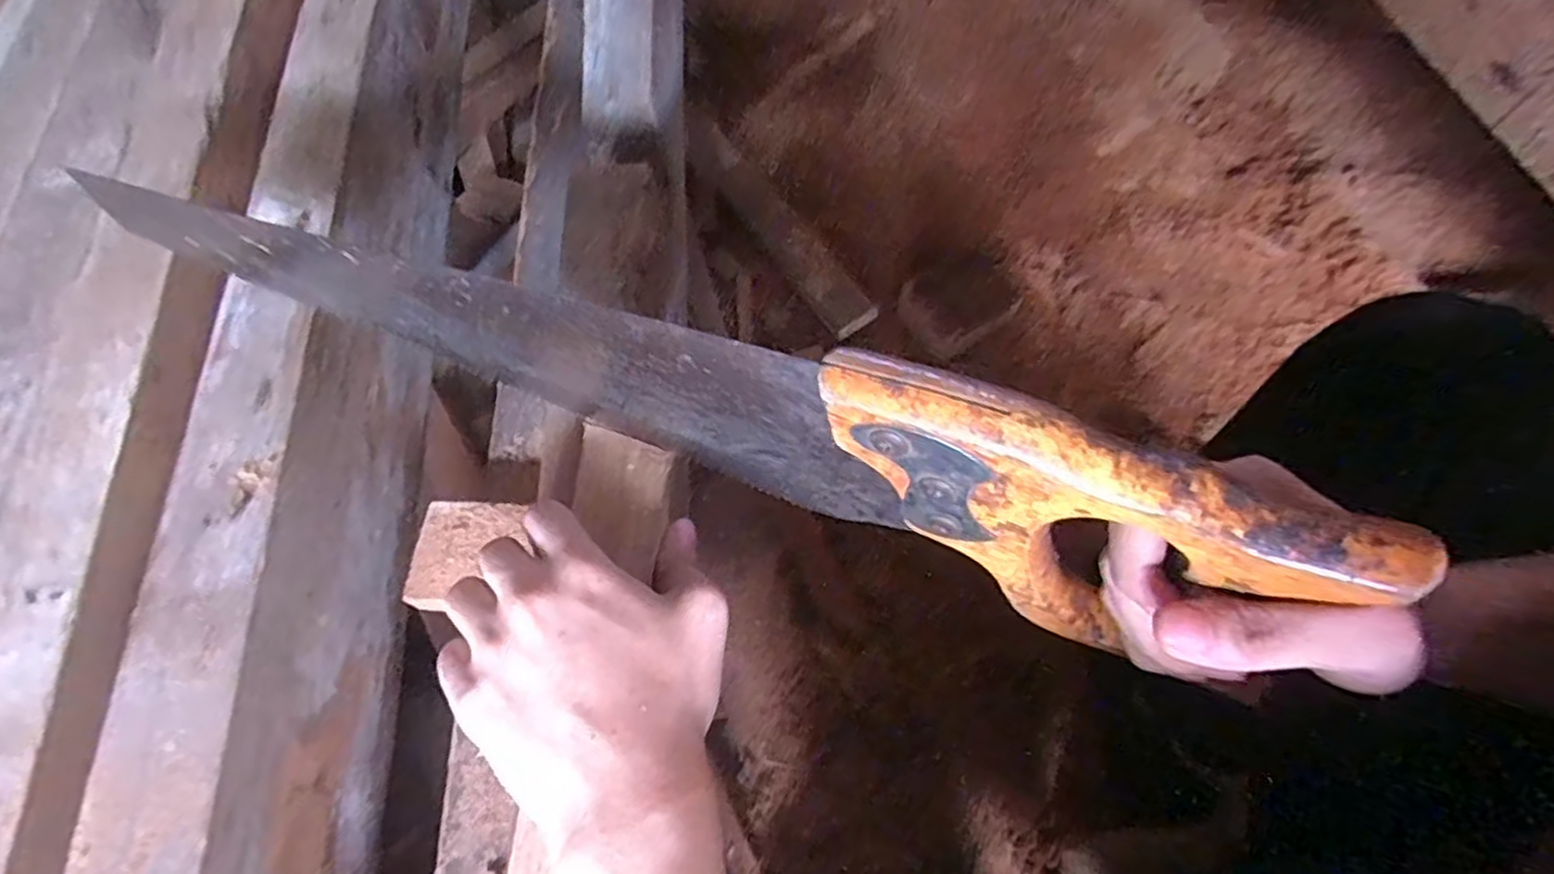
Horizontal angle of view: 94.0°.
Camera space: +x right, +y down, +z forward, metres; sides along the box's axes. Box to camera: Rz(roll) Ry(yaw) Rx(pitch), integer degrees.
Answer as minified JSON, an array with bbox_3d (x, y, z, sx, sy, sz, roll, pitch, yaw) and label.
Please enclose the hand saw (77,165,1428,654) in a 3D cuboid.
[{"bbox_3d":[-0.074,-0.022,0.309,0.533,0.118,0.024,18,63,20],"label":"hand saw"}]

